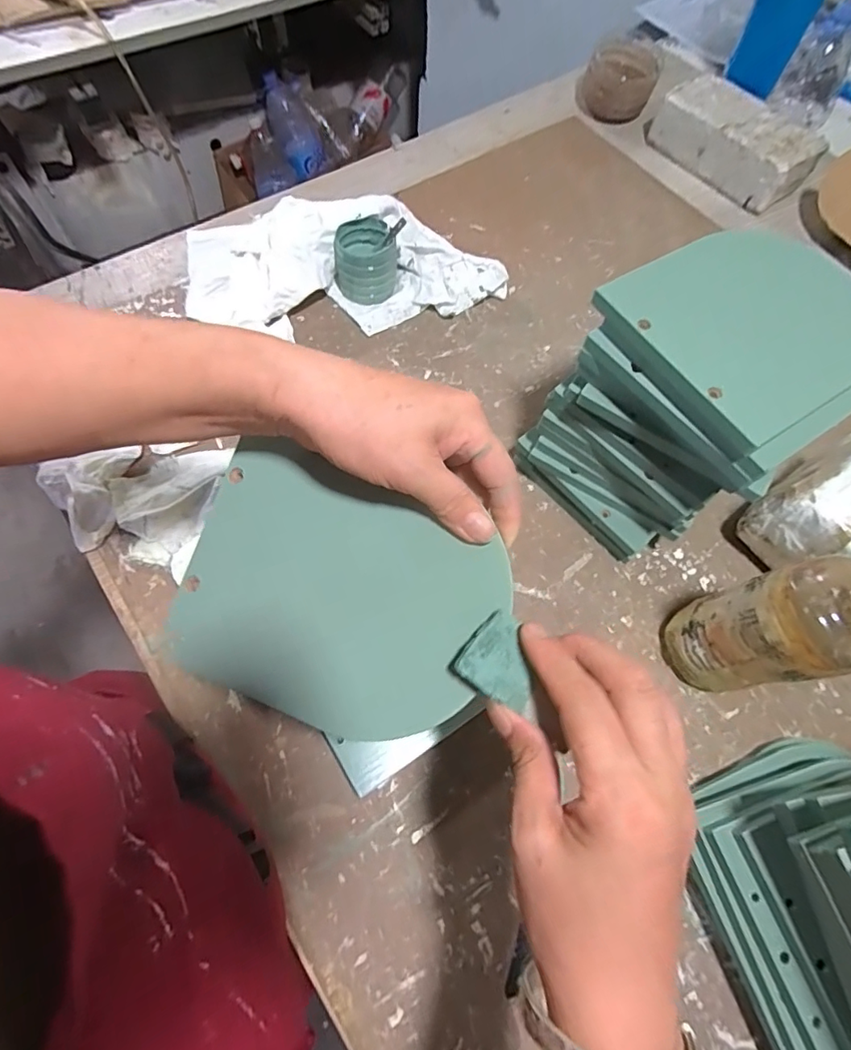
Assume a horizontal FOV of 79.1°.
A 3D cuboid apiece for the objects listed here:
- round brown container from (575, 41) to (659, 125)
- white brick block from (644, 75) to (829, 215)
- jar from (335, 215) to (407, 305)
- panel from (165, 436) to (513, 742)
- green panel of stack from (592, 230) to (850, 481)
[{"bbox_3d":[0.277,-0.642,0.749,0.105,0.062,0.087,13,66,2],"label":"round brown container"},{"bbox_3d":[0.415,-0.518,0.700,0.096,0.070,0.209,-35,72,-17],"label":"white brick block"},{"bbox_3d":[-0.063,-0.295,0.568,0.069,0.071,0.064,1,66,-3],"label":"jar"},{"bbox_3d":[-0.050,0.038,0.269,0.163,0.005,0.125,22,88,13],"label":"panel"},{"bbox_3d":[0.225,-0.131,0.349,0.162,0.024,0.154,-30,71,-14],"label":"green panel of stack"}]

